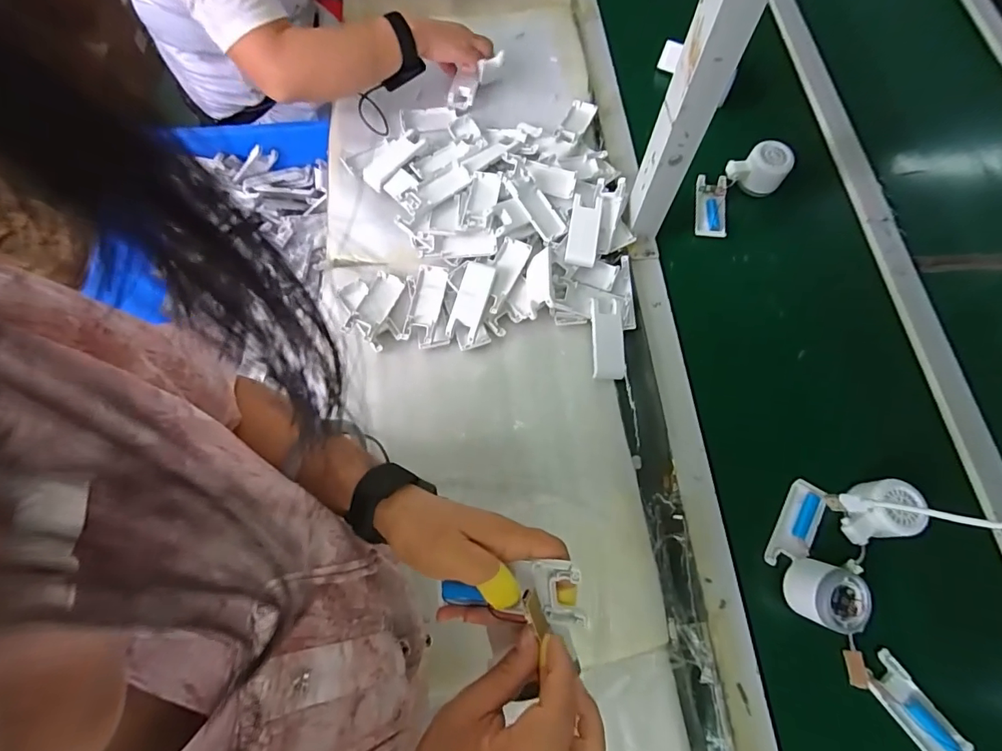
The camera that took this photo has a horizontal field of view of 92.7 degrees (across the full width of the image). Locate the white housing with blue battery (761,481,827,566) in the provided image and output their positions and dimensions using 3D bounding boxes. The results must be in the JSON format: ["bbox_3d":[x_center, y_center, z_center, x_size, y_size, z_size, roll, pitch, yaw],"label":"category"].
[{"bbox_3d":[0.330,0.168,0.535,0.035,0.013,0.101,30,72,11],"label":"white housing with blue battery"}]

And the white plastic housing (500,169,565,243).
[{"bbox_3d":[0.046,-0.225,0.629,0.039,0.012,0.105,-33,87,-12],"label":"white plastic housing"}]

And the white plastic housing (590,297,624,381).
[{"bbox_3d":[0.130,-0.045,0.591,0.039,0.010,0.099,-3,81,-1],"label":"white plastic housing"}]

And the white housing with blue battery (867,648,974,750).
[{"bbox_3d":[0.411,0.332,0.473,0.043,0.014,0.099,-35,73,-13],"label":"white housing with blue battery"}]

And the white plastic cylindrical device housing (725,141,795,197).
[{"bbox_3d":[0.368,-0.296,0.679,0.073,0.049,0.055,36,73,13],"label":"white plastic cylindrical device housing"}]

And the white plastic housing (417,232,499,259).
[{"bbox_3d":[-0.055,-0.172,0.634,0.099,0.013,0.033,-2,86,7],"label":"white plastic housing"}]

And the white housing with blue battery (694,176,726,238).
[{"bbox_3d":[0.298,-0.241,0.683,0.040,0.018,0.096,6,69,2],"label":"white housing with blue battery"}]

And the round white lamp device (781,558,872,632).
[{"bbox_3d":[0.331,0.224,0.488,0.064,0.043,0.057,31,72,11],"label":"round white lamp device"}]

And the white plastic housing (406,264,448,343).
[{"bbox_3d":[-0.095,-0.091,0.608,0.039,0.014,0.104,9,69,4],"label":"white plastic housing"}]

